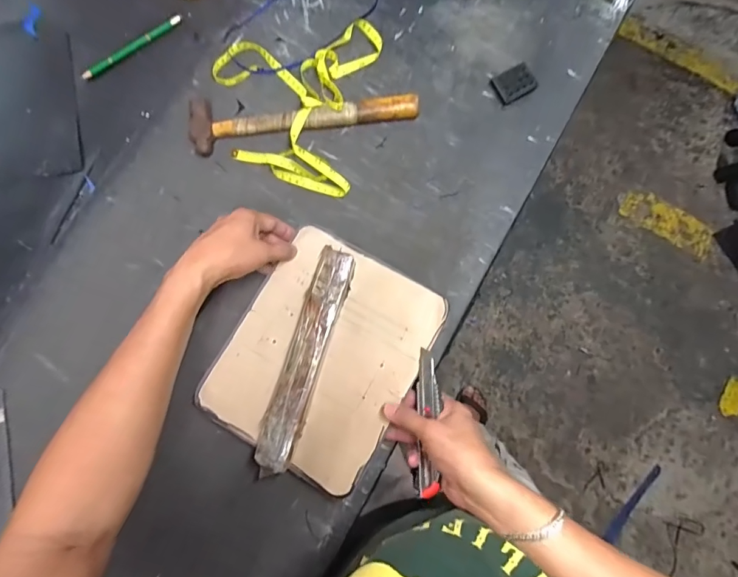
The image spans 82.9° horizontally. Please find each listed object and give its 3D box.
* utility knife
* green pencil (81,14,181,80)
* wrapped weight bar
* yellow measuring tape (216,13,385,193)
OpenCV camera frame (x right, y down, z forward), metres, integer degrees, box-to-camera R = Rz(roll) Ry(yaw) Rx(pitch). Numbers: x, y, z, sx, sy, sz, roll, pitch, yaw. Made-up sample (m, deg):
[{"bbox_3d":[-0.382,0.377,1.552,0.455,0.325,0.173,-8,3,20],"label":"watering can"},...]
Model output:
[{"bbox_3d":[0.066,0.147,0.473,0.024,0.021,0.157,4,72,1],"label":"utility knife"},{"bbox_3d":[-0.337,-0.344,0.595,0.159,0.011,0.014,-36,87,-5],"label":"green pencil"},{"bbox_3d":[-0.075,0.081,0.494,0.047,0.031,0.261,18,84,-1],"label":"wrapped weight bar"},{"bbox_3d":[-0.109,-0.267,0.567,0.208,0.022,0.250,12,84,-1],"label":"yellow measuring tape"}]

